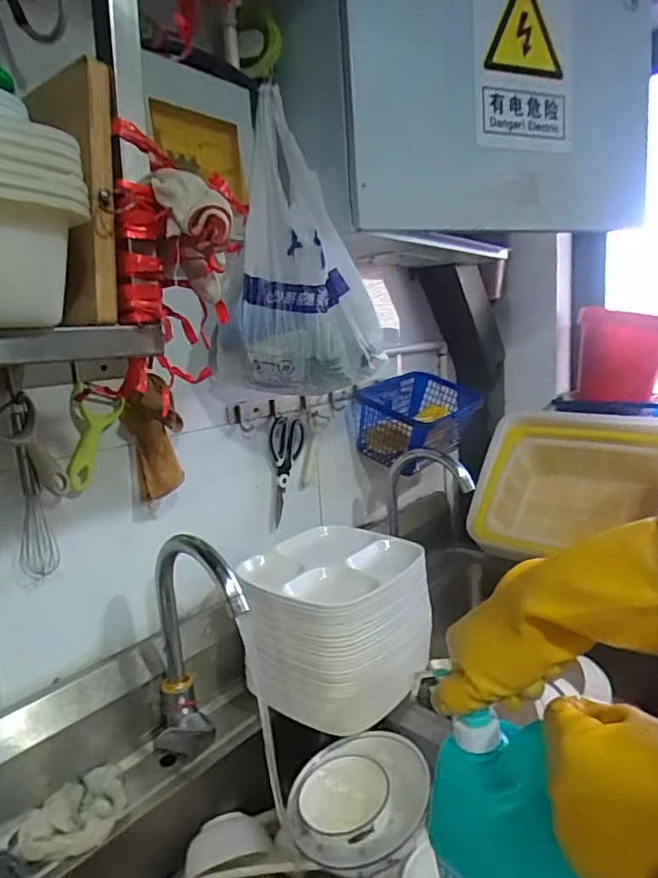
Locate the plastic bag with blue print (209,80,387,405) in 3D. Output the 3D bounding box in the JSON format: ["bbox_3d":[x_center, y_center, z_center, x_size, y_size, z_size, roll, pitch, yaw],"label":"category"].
[{"bbox_3d":[-0.061,-0.280,0.823,0.250,0.437,0.132,-3,11,5],"label":"plastic bag with blue print"}]

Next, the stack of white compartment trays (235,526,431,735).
[{"bbox_3d":[0.017,0.278,0.857,0.267,0.188,0.275,-1,11,17],"label":"stack of white compartment trays"}]

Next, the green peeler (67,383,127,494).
[{"bbox_3d":[-0.311,-0.001,0.715,0.066,0.133,0.018,13,-3,-41],"label":"green peeler"}]

